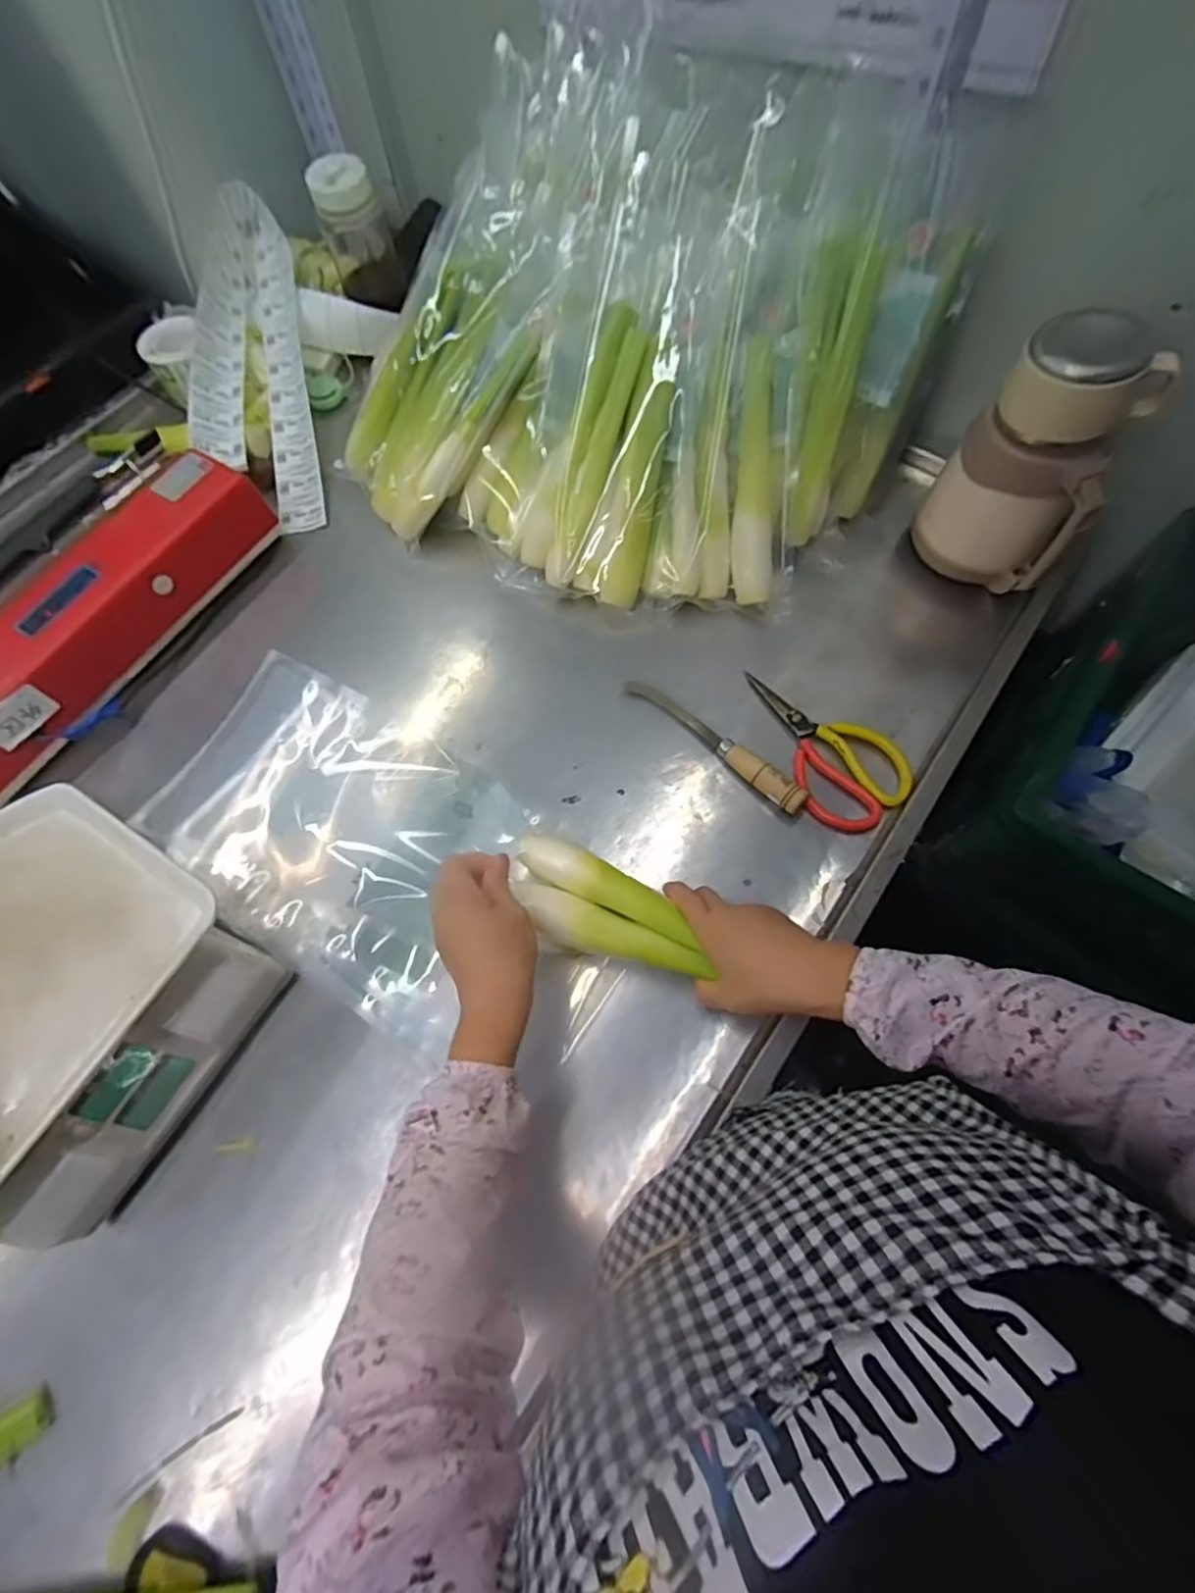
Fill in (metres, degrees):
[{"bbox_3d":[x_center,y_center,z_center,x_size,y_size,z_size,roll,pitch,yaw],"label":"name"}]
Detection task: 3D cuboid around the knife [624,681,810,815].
[{"bbox_3d":[0.112,-0.057,0.594,0.205,0.033,0.031,39,75,16],"label":"knife"}]

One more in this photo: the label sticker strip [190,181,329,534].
[{"bbox_3d":[-0.432,-0.542,0.768,0.136,0.055,0.487,-9,79,-17],"label":"label sticker strip"}]

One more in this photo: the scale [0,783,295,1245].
[{"bbox_3d":[-0.424,0.166,0.479,0.243,0.114,0.289,29,73,13],"label":"scale"}]

